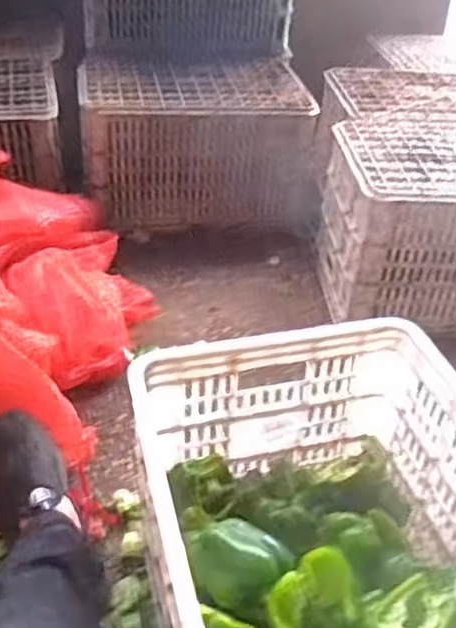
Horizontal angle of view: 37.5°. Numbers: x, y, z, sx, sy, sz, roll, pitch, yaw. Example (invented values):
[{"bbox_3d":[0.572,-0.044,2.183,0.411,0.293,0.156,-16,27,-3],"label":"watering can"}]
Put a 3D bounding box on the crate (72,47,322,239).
[{"bbox_3d":[-0.064,-0.414,1.597,0.535,0.272,0.405,1,38,-4],"label":"crate"}]

